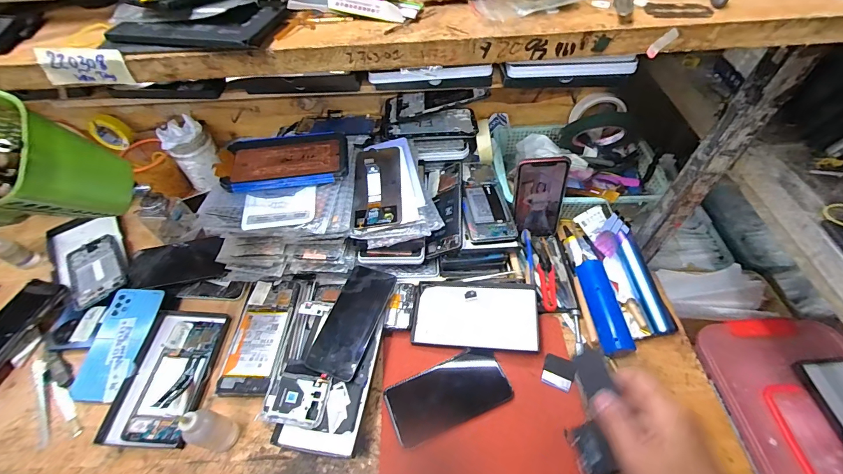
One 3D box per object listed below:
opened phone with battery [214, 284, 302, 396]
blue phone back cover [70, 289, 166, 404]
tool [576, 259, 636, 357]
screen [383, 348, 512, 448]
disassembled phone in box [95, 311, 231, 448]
[{"bbox_3d":[-0.228,0.137,0.516,0.076,0.014,0.167,1,54,3],"label":"opened phone with battery"},{"bbox_3d":[-0.431,0.149,0.518,0.073,0.010,0.161,2,60,-4],"label":"blue phone back cover"},{"bbox_3d":[0.254,0.100,0.514,0.042,0.047,0.136,-6,54,-2],"label":"tool"},{"bbox_3d":[0.035,0.203,0.472,0.153,0.013,0.075,-20,55,-12],"label":"screen"},{"bbox_3d":[-0.342,0.181,0.491,0.099,0.030,0.179,1,54,3],"label":"disassembled phone in box"}]

